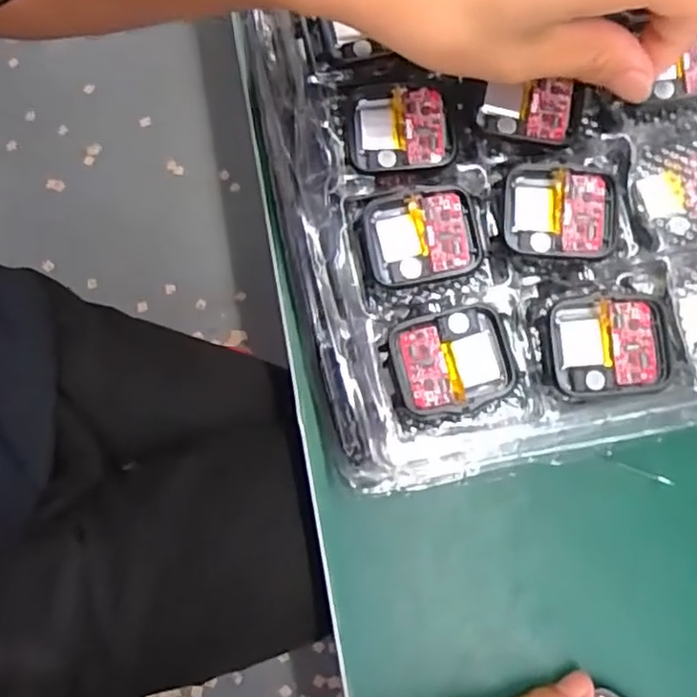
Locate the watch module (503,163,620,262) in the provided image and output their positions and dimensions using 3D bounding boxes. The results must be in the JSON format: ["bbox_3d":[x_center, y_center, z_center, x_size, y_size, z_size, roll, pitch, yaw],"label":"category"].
[{"bbox_3d":[0.083,-0.052,0.251,0.044,0.006,0.037,5,80,2],"label":"watch module"}]

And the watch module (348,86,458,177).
[{"bbox_3d":[0.021,-0.088,0.263,0.041,0.008,0.038,-4,80,0],"label":"watch module"}]

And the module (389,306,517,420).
[{"bbox_3d":[0.039,0.005,0.244,0.042,0.011,0.038,-11,80,-1],"label":"module"}]

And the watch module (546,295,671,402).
[{"bbox_3d":[0.097,-0.001,0.241,0.042,0.007,0.037,-5,80,0],"label":"watch module"}]

